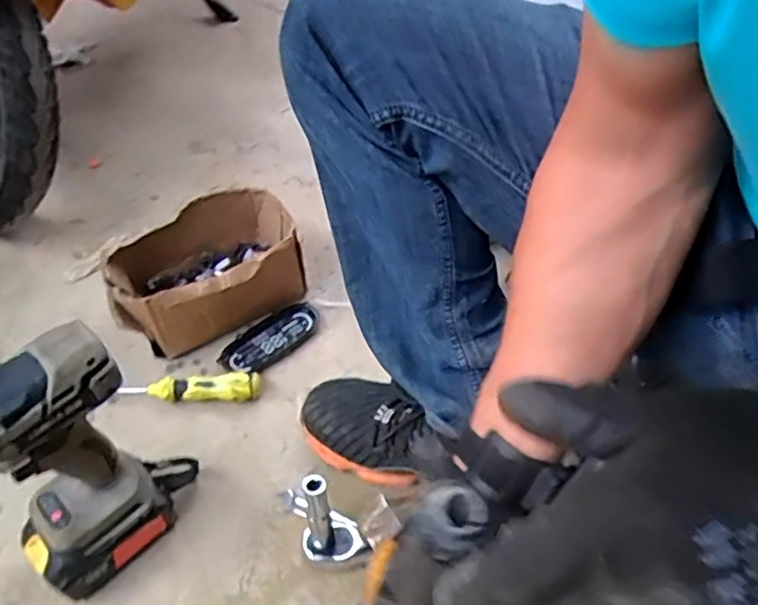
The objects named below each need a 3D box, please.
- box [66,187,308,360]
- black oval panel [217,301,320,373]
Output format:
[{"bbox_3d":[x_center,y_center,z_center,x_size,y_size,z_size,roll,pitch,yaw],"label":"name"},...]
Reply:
[{"bbox_3d":[-0.211,-0.038,0.761,0.214,0.101,0.140,-22,52,-19],"label":"box"},{"bbox_3d":[-0.128,0.043,0.745,0.123,0.015,0.056,-34,56,-27],"label":"black oval panel"}]

